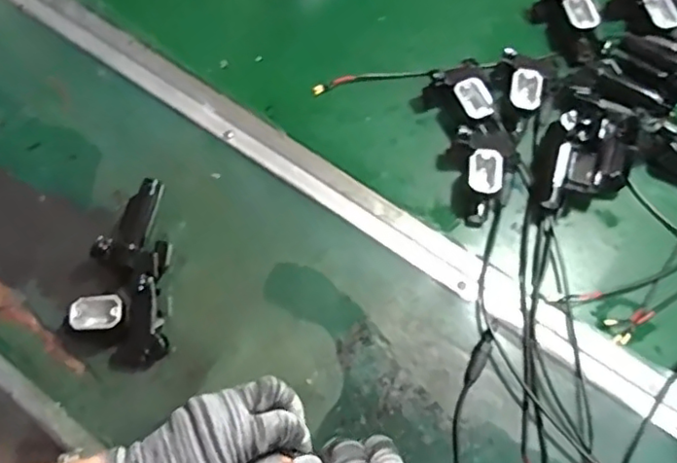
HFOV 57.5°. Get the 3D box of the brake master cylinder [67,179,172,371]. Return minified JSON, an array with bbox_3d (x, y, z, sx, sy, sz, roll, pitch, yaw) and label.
[{"bbox_3d":[-0.177,0.037,0.514,0.066,0.043,0.145,-4,66,1],"label":"brake master cylinder"}]

